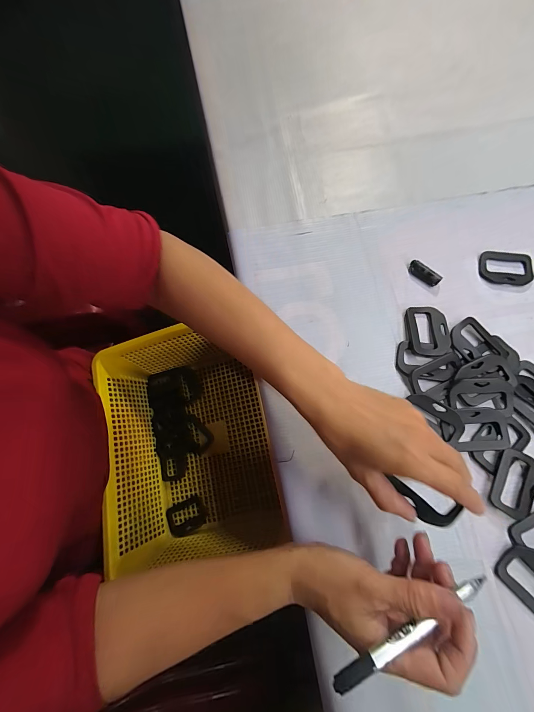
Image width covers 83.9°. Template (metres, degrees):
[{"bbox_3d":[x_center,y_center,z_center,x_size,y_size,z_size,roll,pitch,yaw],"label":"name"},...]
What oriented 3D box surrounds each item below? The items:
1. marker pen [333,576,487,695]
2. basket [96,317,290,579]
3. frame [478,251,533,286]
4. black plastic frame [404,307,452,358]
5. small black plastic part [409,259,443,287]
[{"bbox_3d":[0.097,0.177,0.192,0.122,0.010,0.009,-19,74,-16],"label":"marker pen"},{"bbox_3d":[-0.113,0.120,0.426,0.205,0.096,0.287,-14,73,-3],"label":"basket"},{"bbox_3d":[0.288,-0.106,0.356,0.062,0.004,0.041,5,75,3],"label":"frame"},{"bbox_3d":[0.180,-0.028,0.332,0.044,0.008,0.060,0,74,2],"label":"black plastic frame"},{"bbox_3d":[0.187,-0.098,0.354,0.039,0.009,0.013,39,79,12],"label":"small black plastic part"}]

